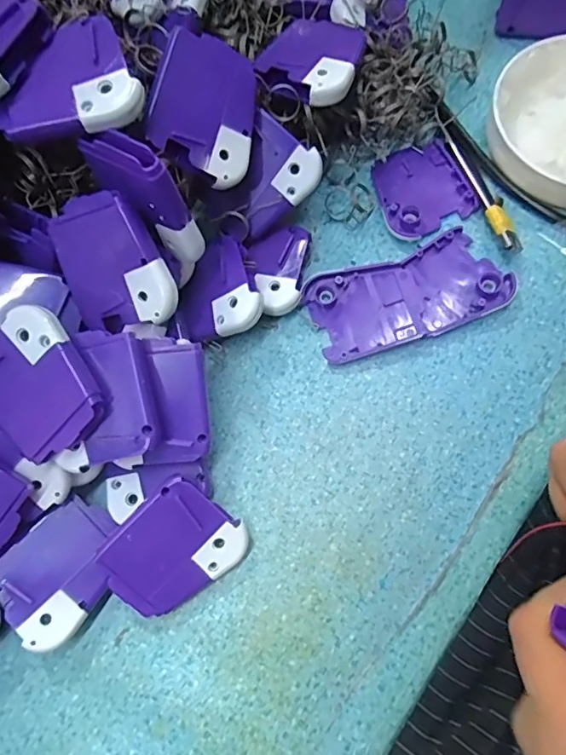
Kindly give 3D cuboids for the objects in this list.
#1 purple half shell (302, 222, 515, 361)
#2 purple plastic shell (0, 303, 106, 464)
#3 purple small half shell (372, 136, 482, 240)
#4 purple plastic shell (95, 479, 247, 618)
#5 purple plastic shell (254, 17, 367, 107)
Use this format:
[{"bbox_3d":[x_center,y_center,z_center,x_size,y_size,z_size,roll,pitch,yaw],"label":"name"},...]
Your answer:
[{"bbox_3d":[0.070,-0.047,0.290,0.108,0.010,0.053,-20,73,-1],"label":"purple half shell"},{"bbox_3d":[-0.113,0.004,0.235,0.050,0.009,0.063,-37,88,9],"label":"purple plastic shell"},{"bbox_3d":[0.082,-0.114,0.308,0.051,0.007,0.059,-19,73,-1],"label":"purple small half shell"},{"bbox_3d":[-0.054,0.082,0.249,0.061,0.012,0.050,-40,101,-3],"label":"purple plastic shell"},{"bbox_3d":[0.018,-0.175,0.284,0.051,0.012,0.067,14,63,15],"label":"purple plastic shell"}]

